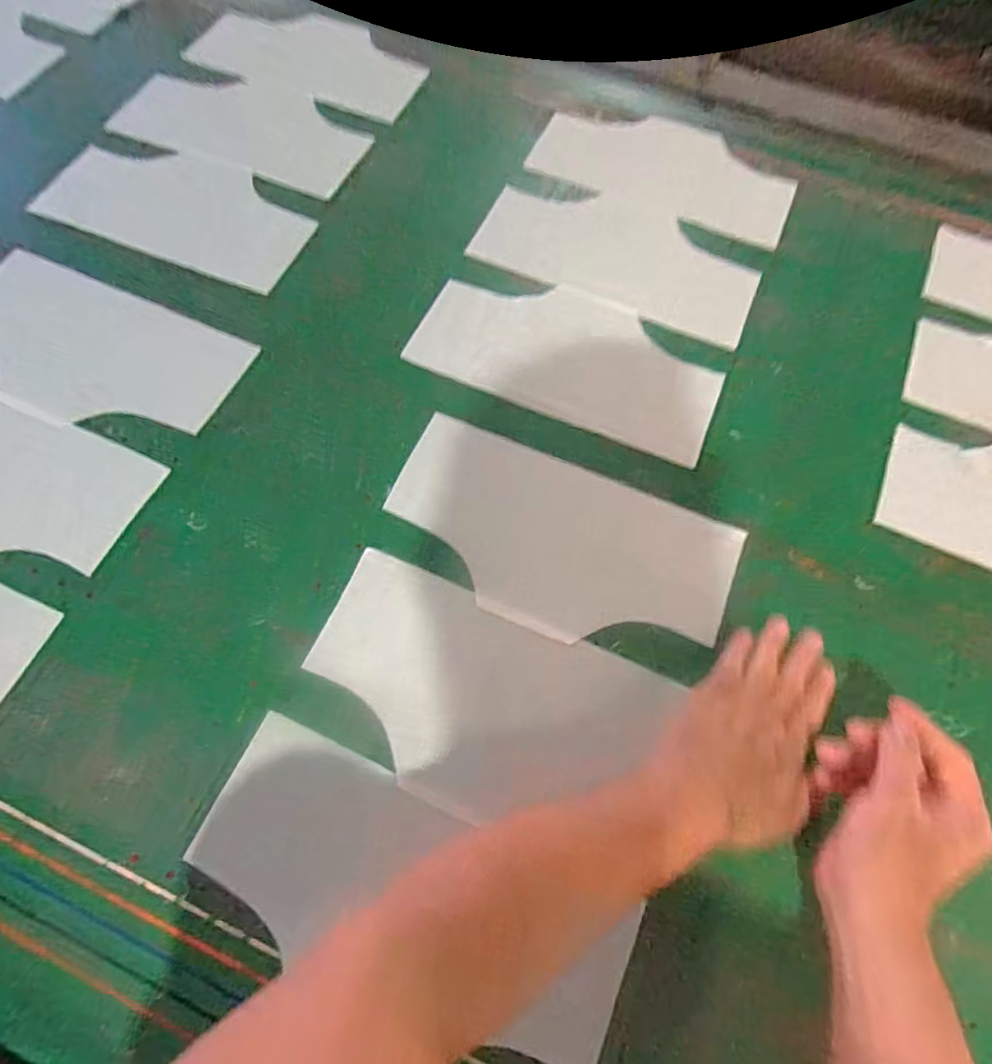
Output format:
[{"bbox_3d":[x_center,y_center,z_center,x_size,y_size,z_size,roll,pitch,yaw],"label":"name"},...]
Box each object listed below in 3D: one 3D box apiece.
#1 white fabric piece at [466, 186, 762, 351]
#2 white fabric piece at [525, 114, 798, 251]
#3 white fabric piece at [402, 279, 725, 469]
[{"bbox_3d":[0.147,-0.333,0.693,0.322,0.005,0.168,23,68,7],"label":"white fabric piece"},{"bbox_3d":[0.220,-0.477,0.758,0.326,0.006,0.174,21,68,7],"label":"white fabric piece"},{"bbox_3d":[0.080,-0.194,0.631,0.320,0.009,0.152,22,74,8],"label":"white fabric piece"}]

